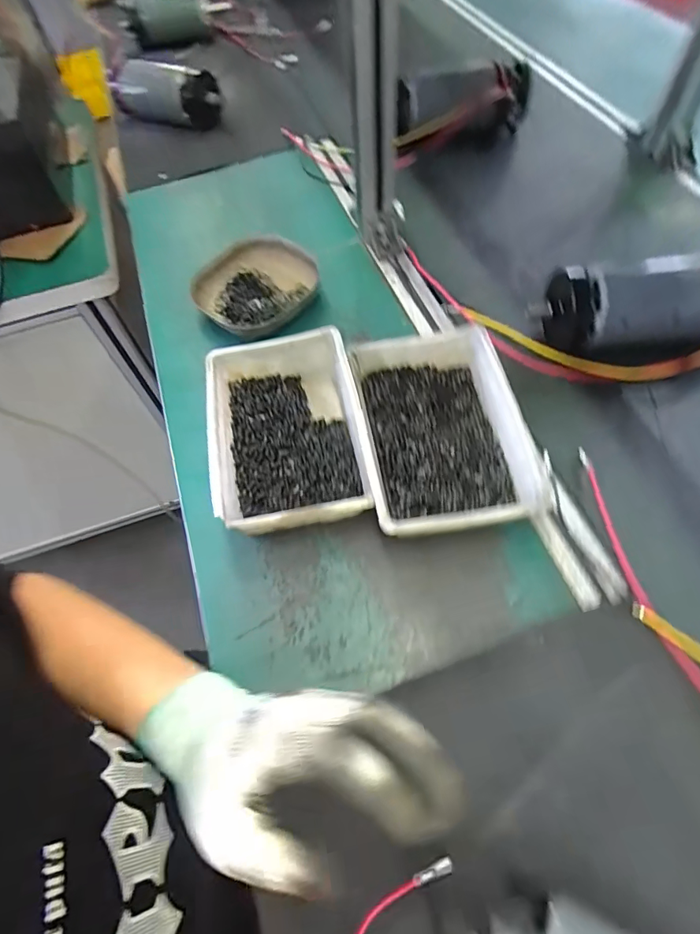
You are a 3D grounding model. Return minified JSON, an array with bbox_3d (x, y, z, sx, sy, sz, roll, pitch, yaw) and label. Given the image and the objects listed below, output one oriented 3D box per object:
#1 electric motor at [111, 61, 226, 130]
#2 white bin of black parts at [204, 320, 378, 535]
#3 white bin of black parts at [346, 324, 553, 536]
[{"bbox_3d":[-0.308,-0.641,0.809,0.200,0.079,0.079,14,63,12],"label":"electric motor"},{"bbox_3d":[-0.060,-0.033,0.454,0.140,0.052,0.202,-12,61,-2],"label":"white bin of black parts"},{"bbox_3d":[0.088,-0.033,0.438,0.151,0.049,0.203,-8,61,0],"label":"white bin of black parts"}]

